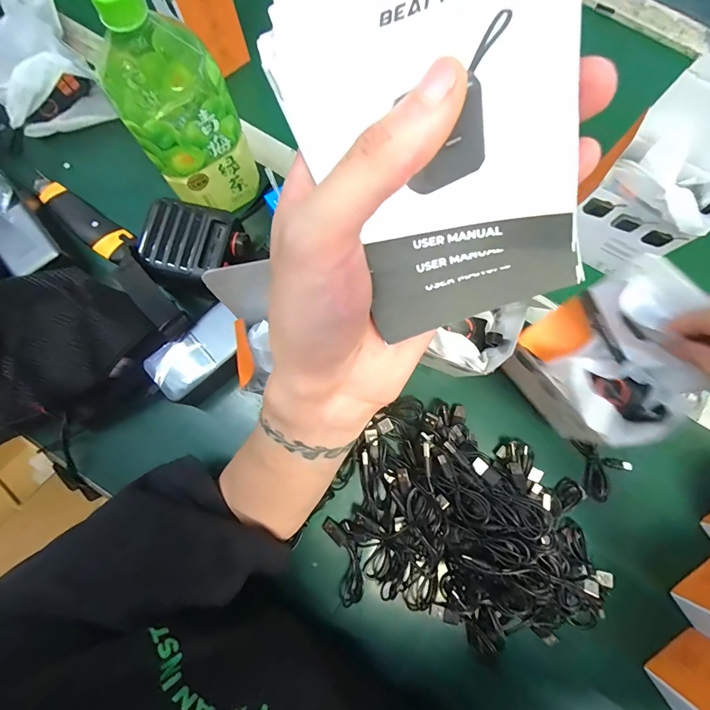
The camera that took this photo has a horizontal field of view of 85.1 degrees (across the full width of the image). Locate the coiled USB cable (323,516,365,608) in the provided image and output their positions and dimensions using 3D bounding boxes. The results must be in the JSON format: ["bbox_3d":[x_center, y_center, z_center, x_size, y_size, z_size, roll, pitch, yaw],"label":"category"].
[{"bbox_3d":[-0.010,0.205,0.385,0.027,0.010,0.084,-17,78,-4],"label":"coiled USB cable"}]

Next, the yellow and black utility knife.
[{"bbox_3d":[-0.311,-0.156,0.442,0.134,0.026,0.038,37,80,8],"label":"yellow and black utility knife"}]

